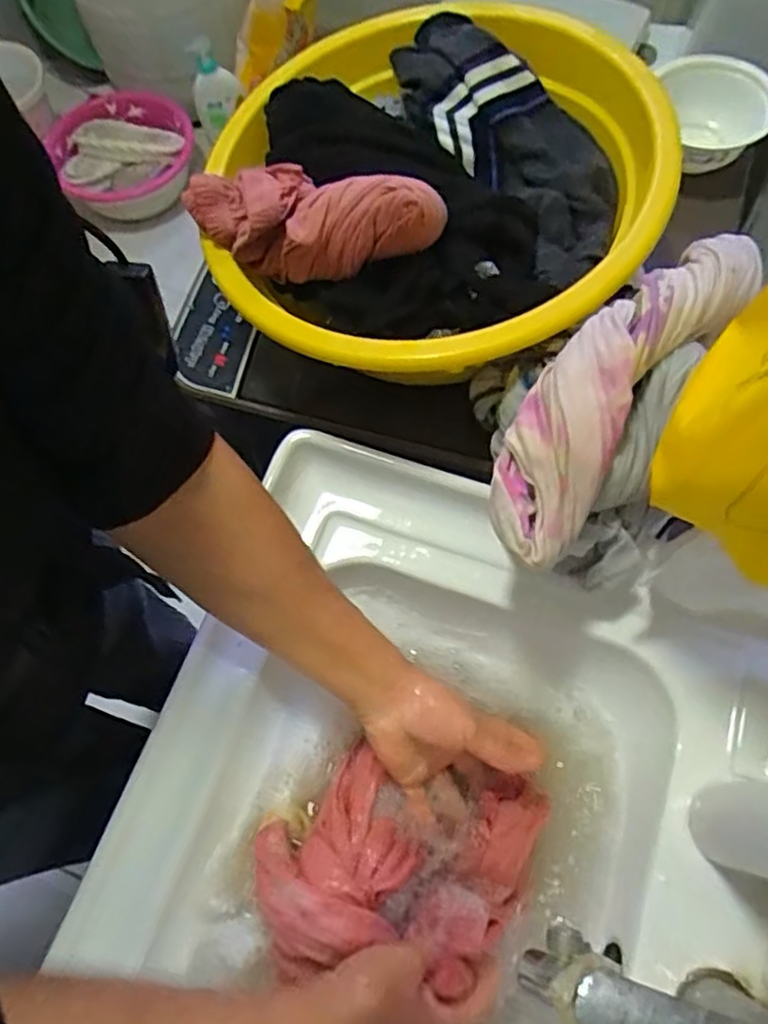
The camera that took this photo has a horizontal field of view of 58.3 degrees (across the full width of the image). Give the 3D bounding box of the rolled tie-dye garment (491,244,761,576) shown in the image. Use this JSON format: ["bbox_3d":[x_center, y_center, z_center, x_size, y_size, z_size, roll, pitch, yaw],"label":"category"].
[{"bbox_3d":[0.161,-0.096,0.454,0.086,0.065,0.287,37,74,15],"label":"rolled tie-dye garment"}]

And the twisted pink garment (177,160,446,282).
[{"bbox_3d":[-0.055,-0.217,0.509,0.190,0.072,0.078,19,71,9],"label":"twisted pink garment"}]

